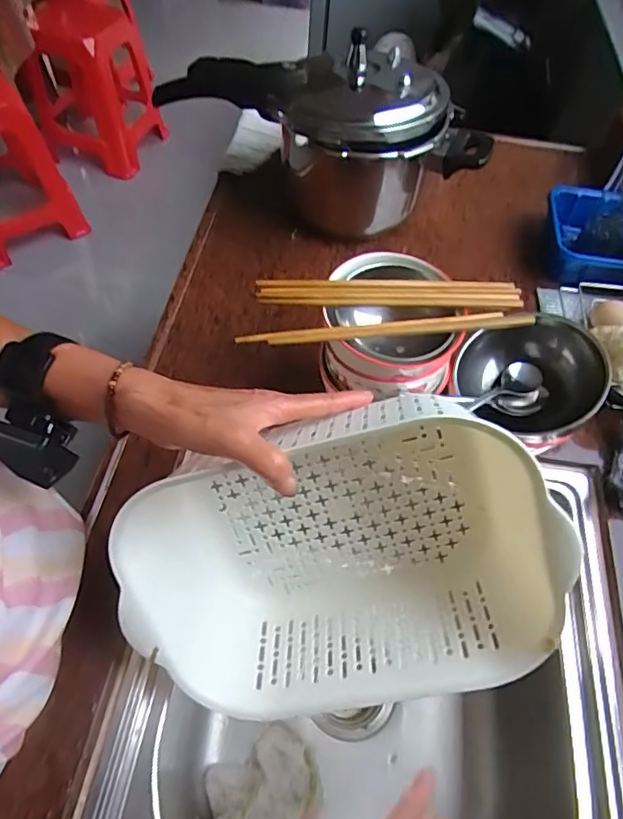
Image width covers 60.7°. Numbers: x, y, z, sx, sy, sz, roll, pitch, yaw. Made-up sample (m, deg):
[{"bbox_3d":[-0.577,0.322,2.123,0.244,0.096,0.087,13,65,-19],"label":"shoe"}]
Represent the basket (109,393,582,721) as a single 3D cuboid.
[{"bbox_3d":[0.029,0.134,0.419,0.303,0.175,0.120,-13,29,10],"label":"basket"}]

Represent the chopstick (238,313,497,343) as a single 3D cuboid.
[{"bbox_3d":[0.054,-0.072,0.460,0.233,0.008,0.011,-6,58,-7],"label":"chopstick"}]

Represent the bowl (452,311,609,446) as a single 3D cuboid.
[{"bbox_3d":[0.214,-0.030,0.516,0.113,0.089,0.122,1,57,-2],"label":"bowl"}]

